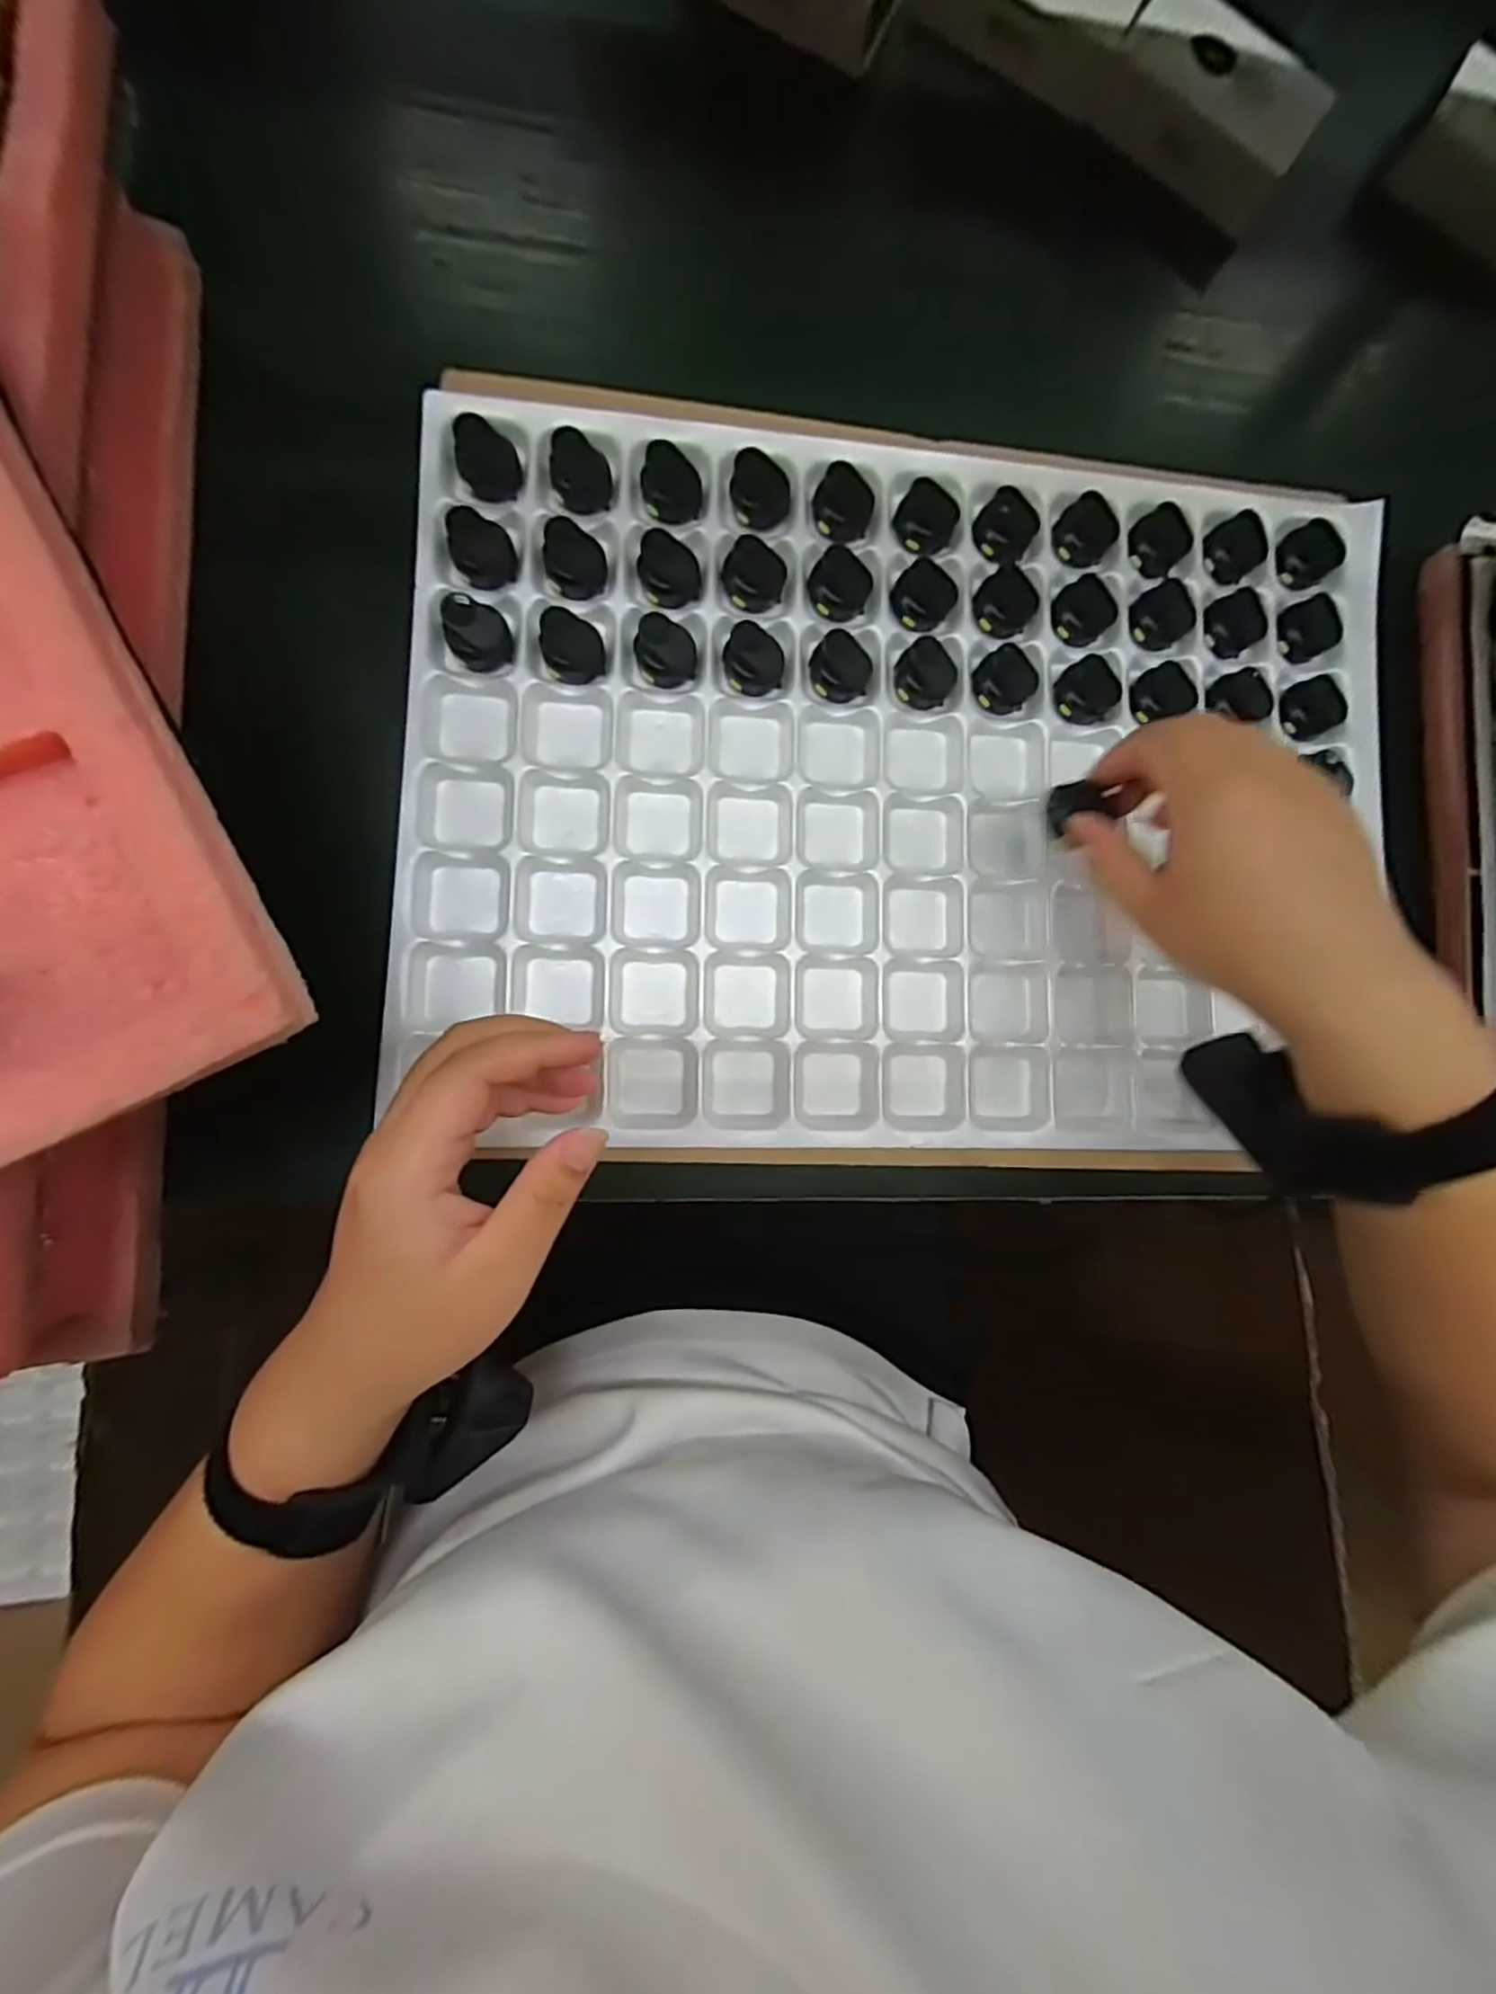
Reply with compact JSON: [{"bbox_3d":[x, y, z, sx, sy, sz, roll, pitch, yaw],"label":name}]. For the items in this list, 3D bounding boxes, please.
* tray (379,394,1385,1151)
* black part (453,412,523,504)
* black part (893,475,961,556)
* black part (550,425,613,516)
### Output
[{"bbox_3d":[0.087,-0.102,0.360,0.490,0.028,0.347,2,86,-8],"label":"tray"},{"bbox_3d":[-0.125,-0.259,0.341,0.028,0.022,0.024,1,86,-8],"label":"black part"},{"bbox_3d":[0.093,-0.248,0.364,0.031,0.013,0.028,29,83,-5],"label":"black part"},{"bbox_3d":[-0.082,-0.258,0.346,0.028,0.022,0.027,-4,87,-8],"label":"black part"}]

